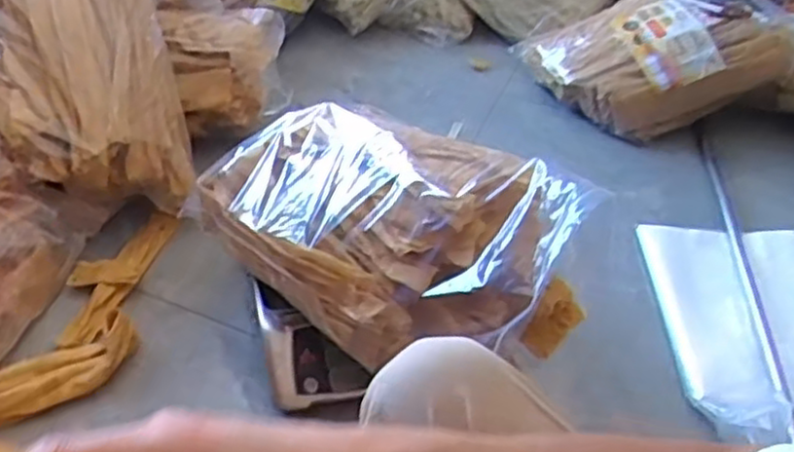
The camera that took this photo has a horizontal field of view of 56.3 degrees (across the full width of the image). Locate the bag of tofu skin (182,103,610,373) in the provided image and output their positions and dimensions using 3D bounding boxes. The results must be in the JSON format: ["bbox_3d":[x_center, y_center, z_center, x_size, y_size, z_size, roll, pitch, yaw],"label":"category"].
[{"bbox_3d":[-0.038,-0.017,0.866,0.480,0.224,0.193,30,48,25],"label":"bag of tofu skin"}]

